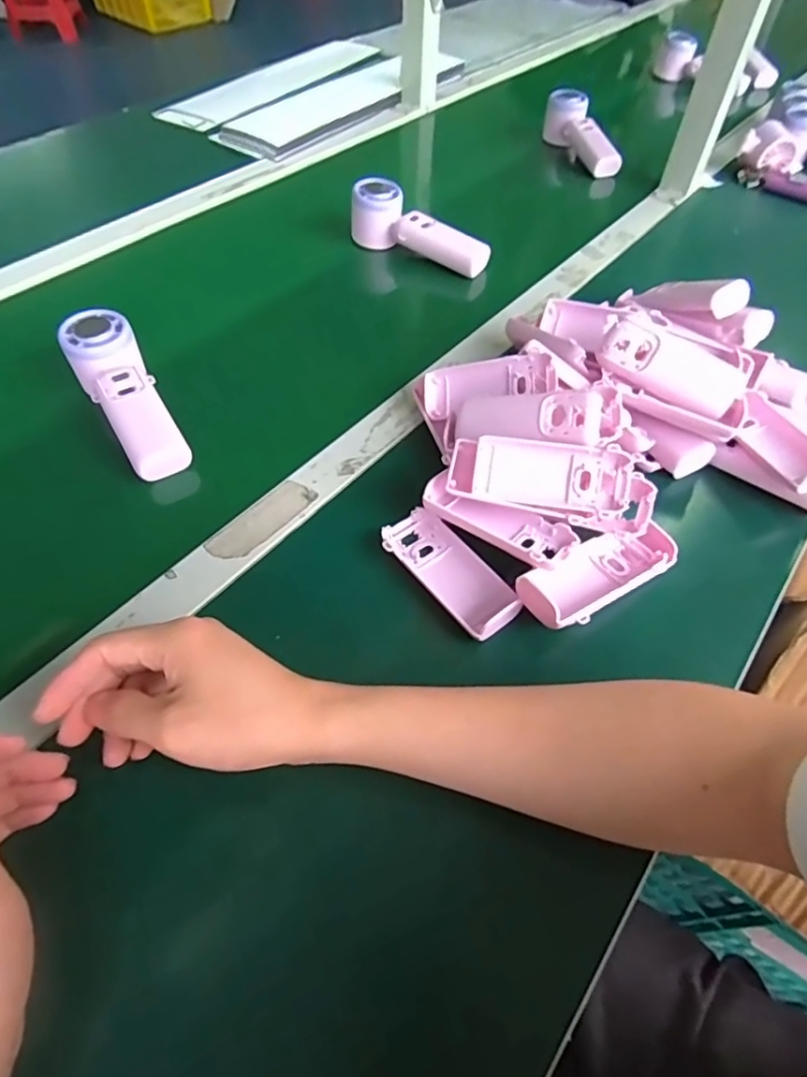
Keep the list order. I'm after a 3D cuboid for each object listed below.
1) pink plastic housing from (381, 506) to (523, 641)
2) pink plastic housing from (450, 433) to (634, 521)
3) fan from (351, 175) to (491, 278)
[{"bbox_3d":[0.032,0.022,0.407,0.045,0.014,0.108,-31,60,-21],"label":"pink plastic housing"},{"bbox_3d":[0.096,-0.042,0.414,0.122,0.020,0.052,10,89,5],"label":"pink plastic housing"},{"bbox_3d":[0.020,-0.345,0.651,0.160,0.057,0.043,24,57,16],"label":"fan"}]

